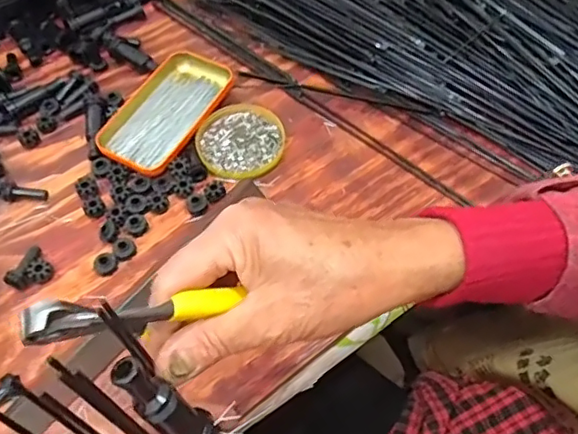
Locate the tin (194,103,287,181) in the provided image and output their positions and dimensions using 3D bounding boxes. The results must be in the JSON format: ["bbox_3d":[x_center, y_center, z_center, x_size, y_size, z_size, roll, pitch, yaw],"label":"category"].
[{"bbox_3d":[-0.047,-0.073,0.554,0.081,0.009,0.081,-1,58,1],"label":"tin"}]

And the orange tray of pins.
[{"bbox_3d":[-0.122,-0.106,0.569,0.083,0.013,0.147,23,61,15],"label":"orange tray of pins"}]

